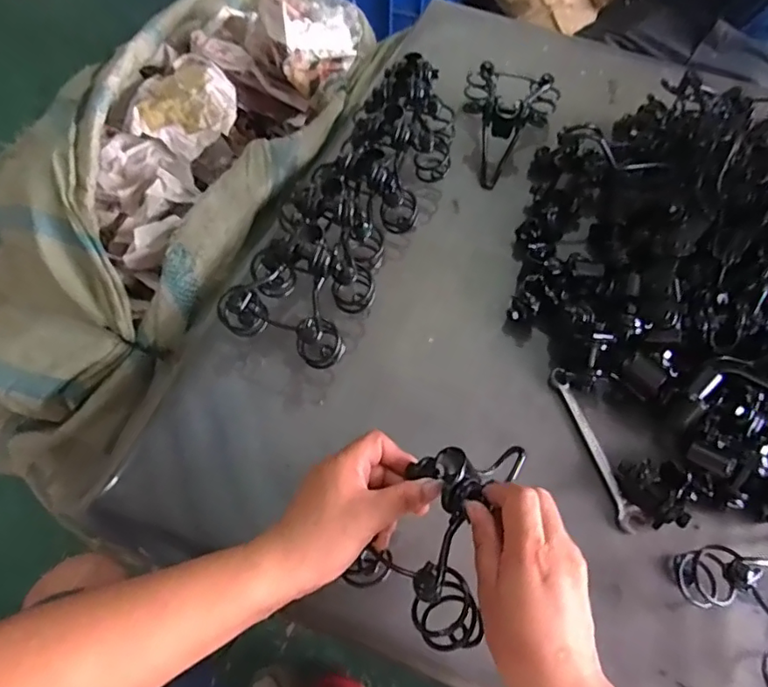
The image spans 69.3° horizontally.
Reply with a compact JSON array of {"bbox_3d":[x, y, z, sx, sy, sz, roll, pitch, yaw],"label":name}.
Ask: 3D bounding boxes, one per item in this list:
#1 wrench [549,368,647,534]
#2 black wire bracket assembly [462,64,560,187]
[{"bbox_3d":[0.206,0.099,0.545,0.023,0.007,0.168,-13,61,-11],"label":"wrench"},{"bbox_3d":[0.161,-0.290,0.736,0.124,0.066,0.168,13,59,4],"label":"black wire bracket assembly"}]

